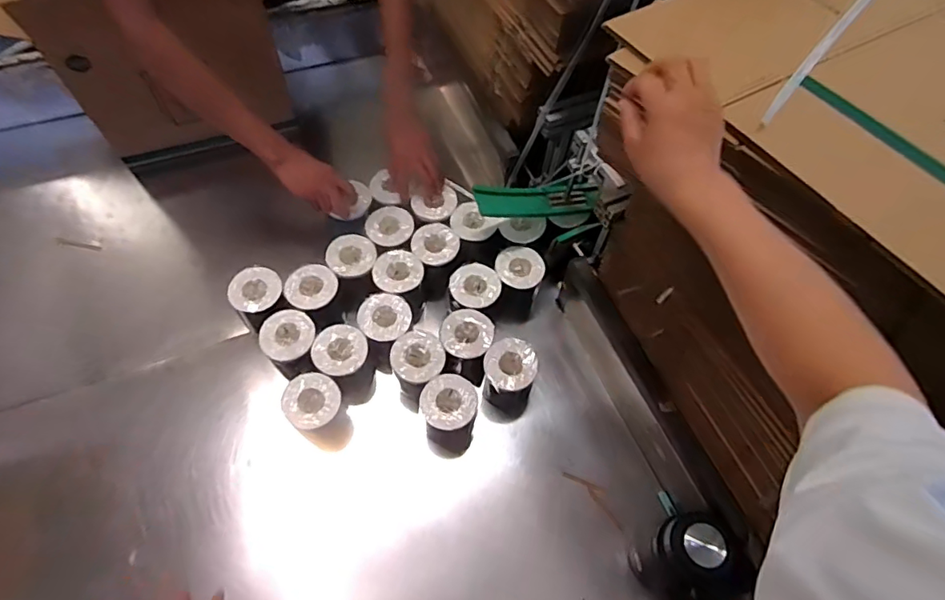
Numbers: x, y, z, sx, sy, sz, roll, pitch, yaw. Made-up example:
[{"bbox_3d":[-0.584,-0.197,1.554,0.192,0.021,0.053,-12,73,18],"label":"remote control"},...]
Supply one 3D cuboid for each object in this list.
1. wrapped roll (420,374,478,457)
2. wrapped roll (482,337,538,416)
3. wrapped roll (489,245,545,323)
[{"bbox_3d":[-0.042,0.215,0.966,0.094,0.164,0.111,-15,64,-12],"label":"wrapped roll"},{"bbox_3d":[0.066,0.148,0.996,0.094,0.162,0.089,2,61,-3],"label":"wrapped roll"},{"bbox_3d":[0.090,-0.026,1.099,0.092,0.172,0.096,2,61,-3],"label":"wrapped roll"}]

